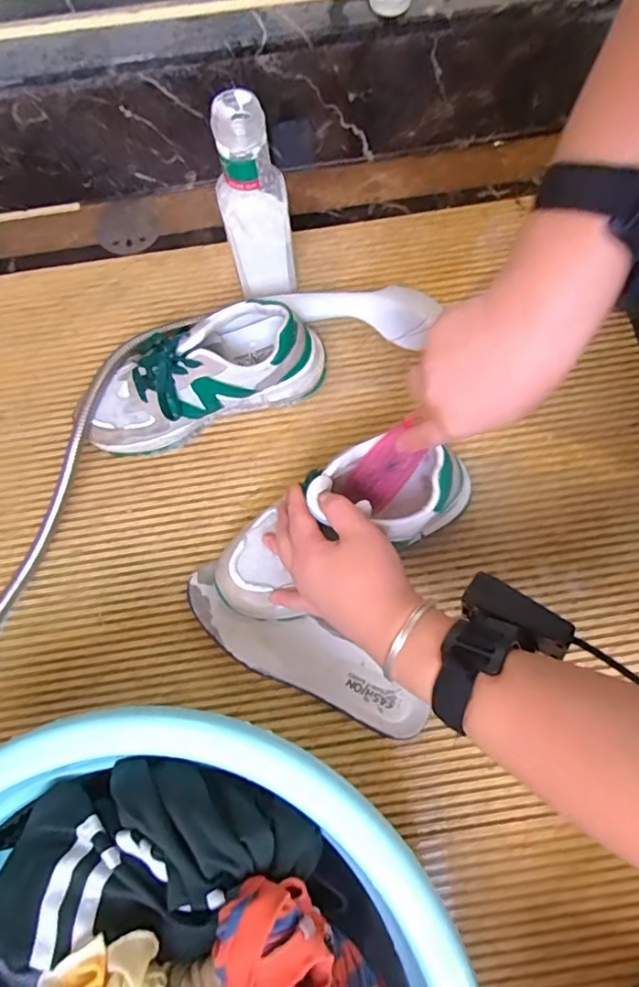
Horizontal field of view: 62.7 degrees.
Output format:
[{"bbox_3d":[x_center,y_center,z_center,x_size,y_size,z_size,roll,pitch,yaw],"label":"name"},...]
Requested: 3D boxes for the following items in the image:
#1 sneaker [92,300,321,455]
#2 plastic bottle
[{"bbox_3d":[-0.108,-0.116,0.501,0.229,0.096,0.085,-17,74,-3],"label":"sneaker"},{"bbox_3d":[-0.057,-0.251,0.486,0.057,0.204,0.052,-6,73,0],"label":"plastic bottle"}]

